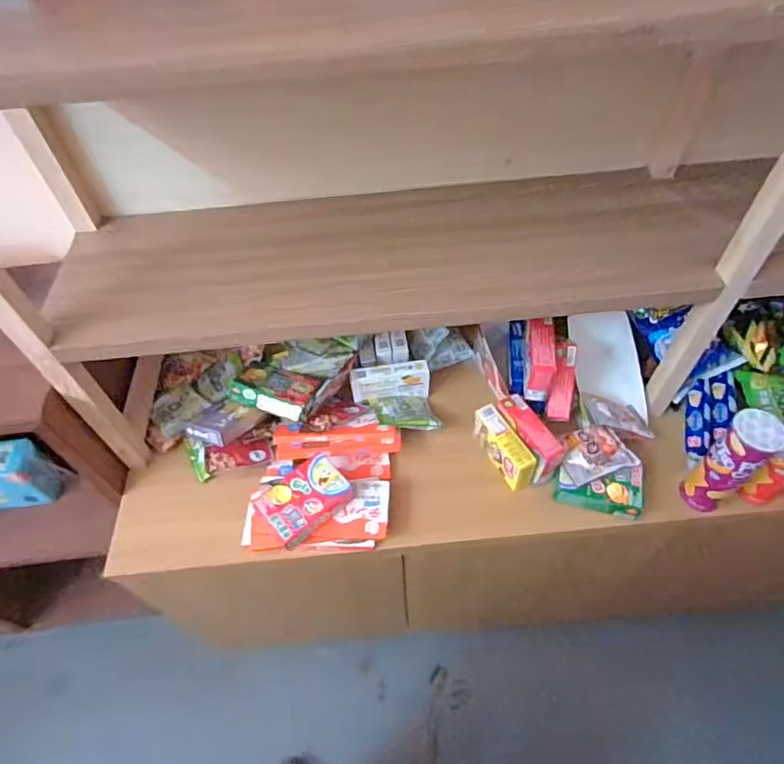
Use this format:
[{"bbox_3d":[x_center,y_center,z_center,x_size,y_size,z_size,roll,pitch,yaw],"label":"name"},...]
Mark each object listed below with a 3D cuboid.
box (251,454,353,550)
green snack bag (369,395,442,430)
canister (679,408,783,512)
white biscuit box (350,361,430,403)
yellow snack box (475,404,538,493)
[{"bbox_3d":[-0.142,0.187,0.860,0.138,0.034,0.101,-39,59,-24],"label":"box"},{"bbox_3d":[0.025,0.060,0.988,0.117,0.030,0.092,-3,26,-15],"label":"green snack bag"},{"bbox_3d":[0.527,0.127,0.827,0.061,0.210,0.063,-31,56,-19],"label":"canister"},{"bbox_3d":[-0.002,-0.001,1.014,0.148,0.057,0.049,-10,52,-4],"label":"white biscuit box"},{"bbox_3d":[0.195,0.113,0.924,0.043,0.071,0.136,-22,54,-13],"label":"yellow snack box"}]

